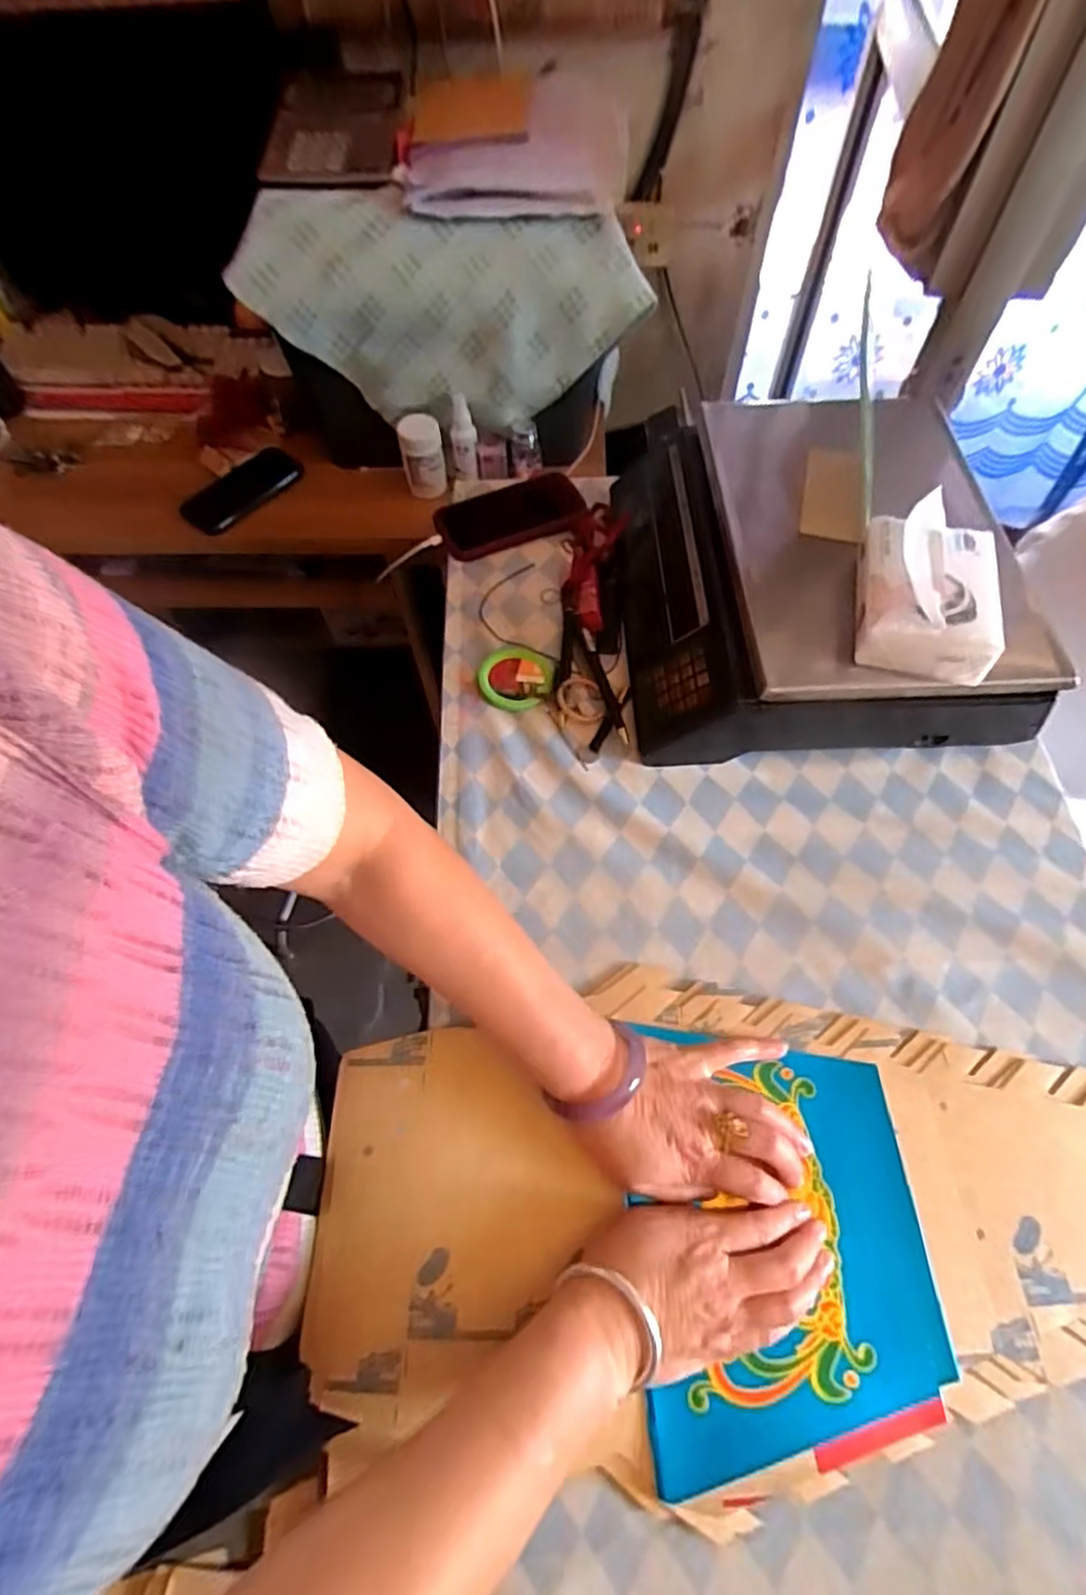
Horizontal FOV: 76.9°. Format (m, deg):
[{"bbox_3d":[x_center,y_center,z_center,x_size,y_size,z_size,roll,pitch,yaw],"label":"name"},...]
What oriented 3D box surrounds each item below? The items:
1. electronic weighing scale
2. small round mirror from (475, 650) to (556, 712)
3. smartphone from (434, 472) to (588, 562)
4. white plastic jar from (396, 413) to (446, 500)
[{"bbox_3d":[0.224,-0.203,0.618,0.294,0.105,0.355,-3,61,0],"label":"electronic weighing scale"},{"bbox_3d":[-0.023,-0.110,0.623,0.072,0.008,0.068,0,61,1],"label":"small round mirror"},{"bbox_3d":[-0.035,-0.304,0.733,0.156,0.017,0.091,-19,63,-9],"label":"smartphone"},{"bbox_3d":[-0.159,-0.453,0.909,0.052,0.077,0.060,-7,61,-3],"label":"white plastic jar"}]

